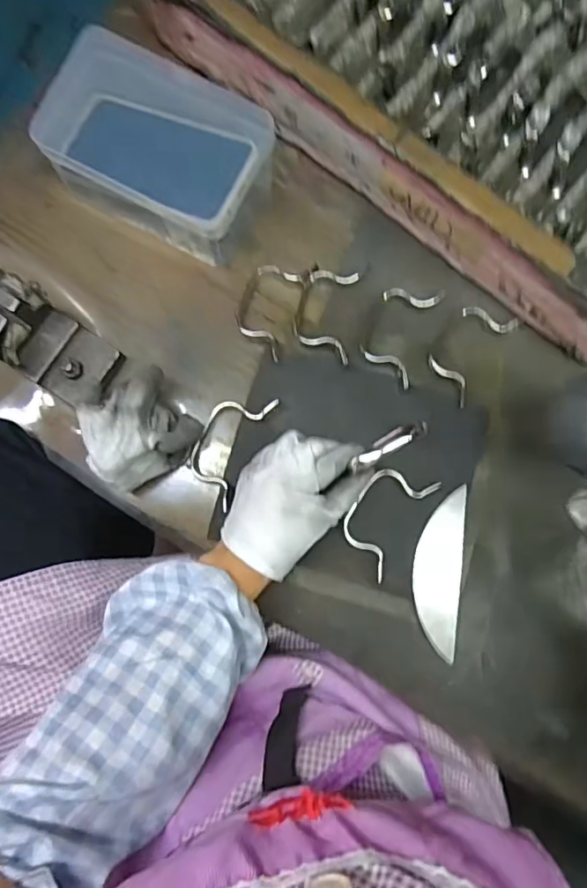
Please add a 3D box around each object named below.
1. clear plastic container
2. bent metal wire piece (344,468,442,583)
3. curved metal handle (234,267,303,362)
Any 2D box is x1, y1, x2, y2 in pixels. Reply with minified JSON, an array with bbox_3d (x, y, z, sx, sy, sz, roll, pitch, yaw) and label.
[{"bbox_3d":[-0.114,-0.251,0.478,0.180,0.085,0.113,27,81,3],"label":"clear plastic container"},{"bbox_3d":[0.077,0.060,0.456,0.050,0.013,0.092,33,82,4],"label":"bent metal wire piece"},{"bbox_3d":[-0.027,-0.118,0.491,0.049,0.020,0.086,15,81,1],"label":"curved metal handle"}]

